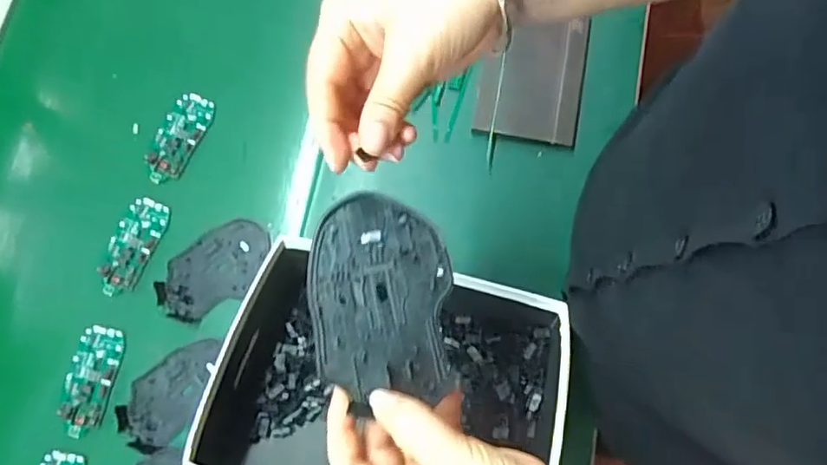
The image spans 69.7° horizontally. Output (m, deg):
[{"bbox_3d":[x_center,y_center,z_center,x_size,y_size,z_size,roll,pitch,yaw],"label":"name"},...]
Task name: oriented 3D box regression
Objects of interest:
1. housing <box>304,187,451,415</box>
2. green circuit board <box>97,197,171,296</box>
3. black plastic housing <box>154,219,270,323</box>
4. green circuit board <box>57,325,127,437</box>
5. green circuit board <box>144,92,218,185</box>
[{"bbox_3d":[-0.018,0.034,0.318,0.073,0.013,0.107,-4,74,0],"label":"housing"},{"bbox_3d":[-0.278,0.013,0.586,0.043,0.006,0.098,21,76,7],"label":"green circuit board"},{"bbox_3d":[-0.192,0.036,0.576,0.114,0.010,0.068,-35,76,-8],"label":"black plastic housing"},{"bbox_3d":[-0.303,0.137,0.555,0.049,0.004,0.097,11,75,5],"label":"green circuit board"},{"bbox_3d":[-0.242,-0.097,0.612,0.045,0.011,0.097,23,76,8],"label":"green circuit board"}]

